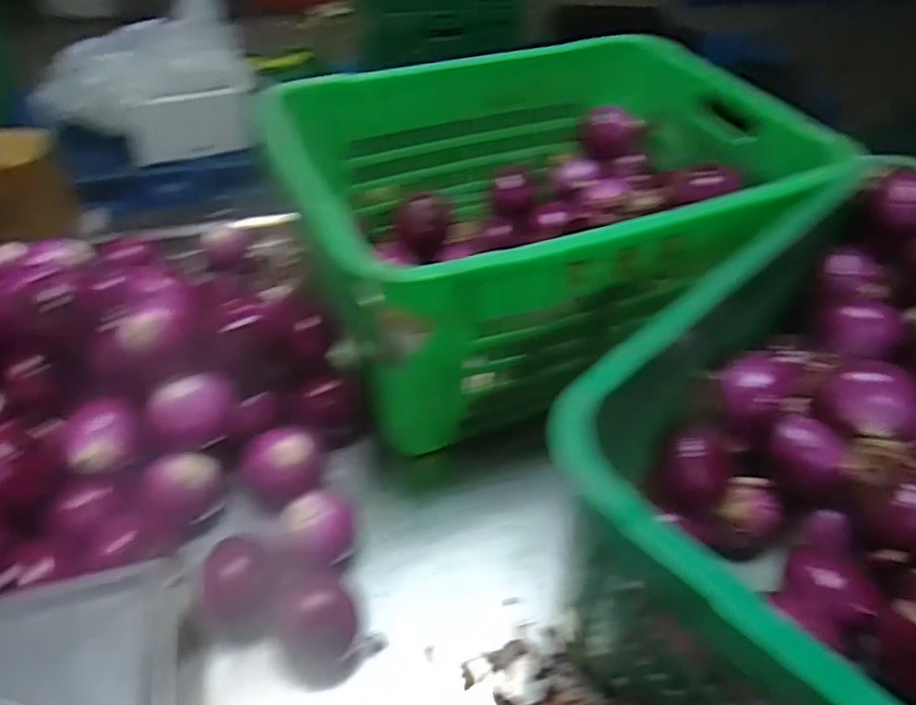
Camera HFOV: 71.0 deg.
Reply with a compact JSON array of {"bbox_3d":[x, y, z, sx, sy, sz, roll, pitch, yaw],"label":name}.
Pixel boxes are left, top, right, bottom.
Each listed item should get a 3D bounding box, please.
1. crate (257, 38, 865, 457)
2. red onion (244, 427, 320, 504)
[{"bbox_3d":[0.109,-0.168,0.804,0.581,0.246,0.459,-13,46,-16],"label":"crate"},{"bbox_3d":[-0.189,0.114,0.686,0.078,0.056,0.078,2,44,-1],"label":"red onion"}]

